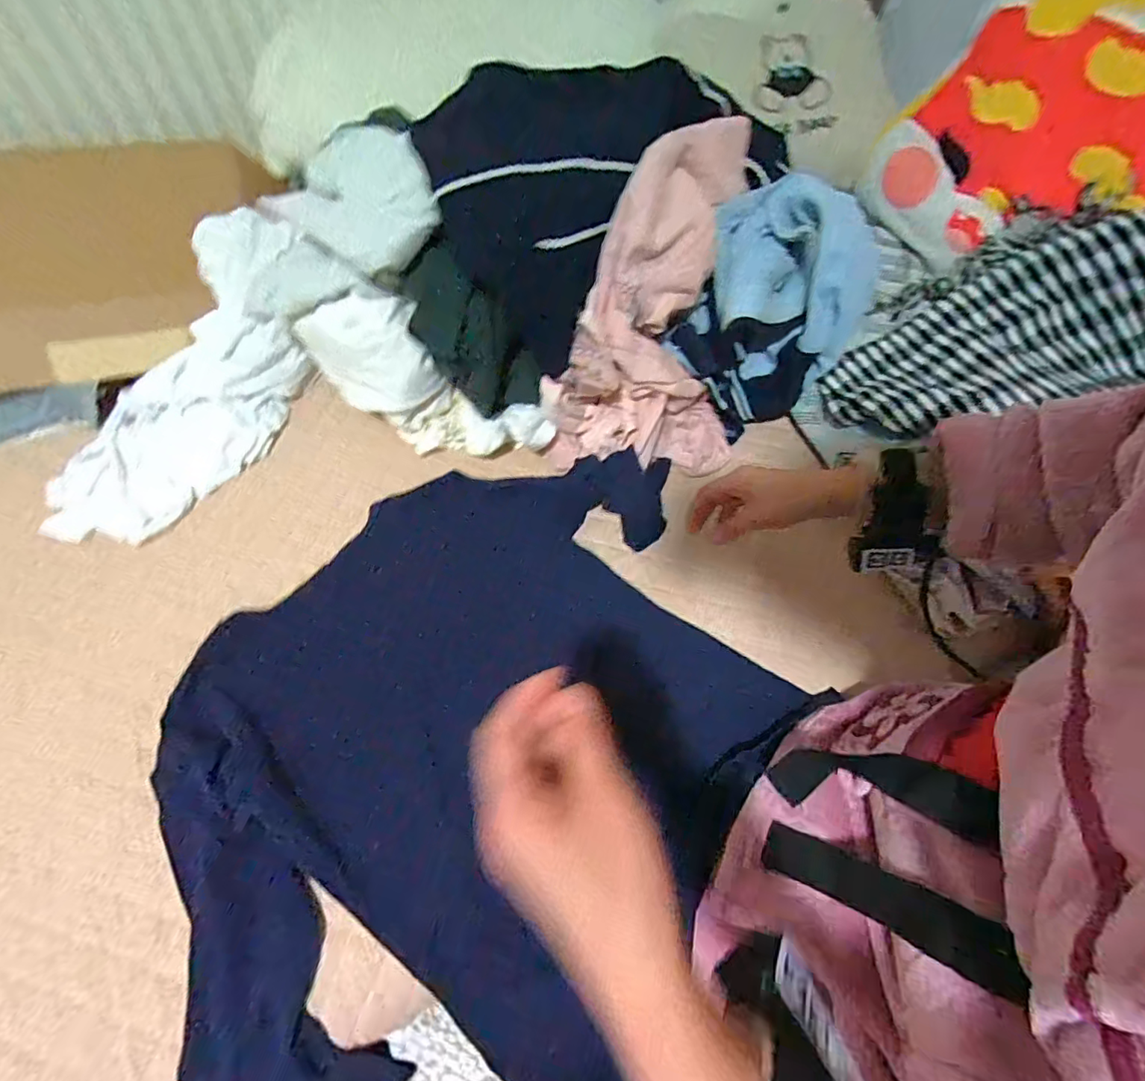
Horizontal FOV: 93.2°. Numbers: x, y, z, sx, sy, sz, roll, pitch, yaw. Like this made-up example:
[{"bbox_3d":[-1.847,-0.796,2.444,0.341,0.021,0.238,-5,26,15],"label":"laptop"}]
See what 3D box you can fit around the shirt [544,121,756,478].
[{"bbox_3d":[0.091,-0.287,0.638,0.214,0.240,0.359,6,58,1],"label":"shirt"}]

